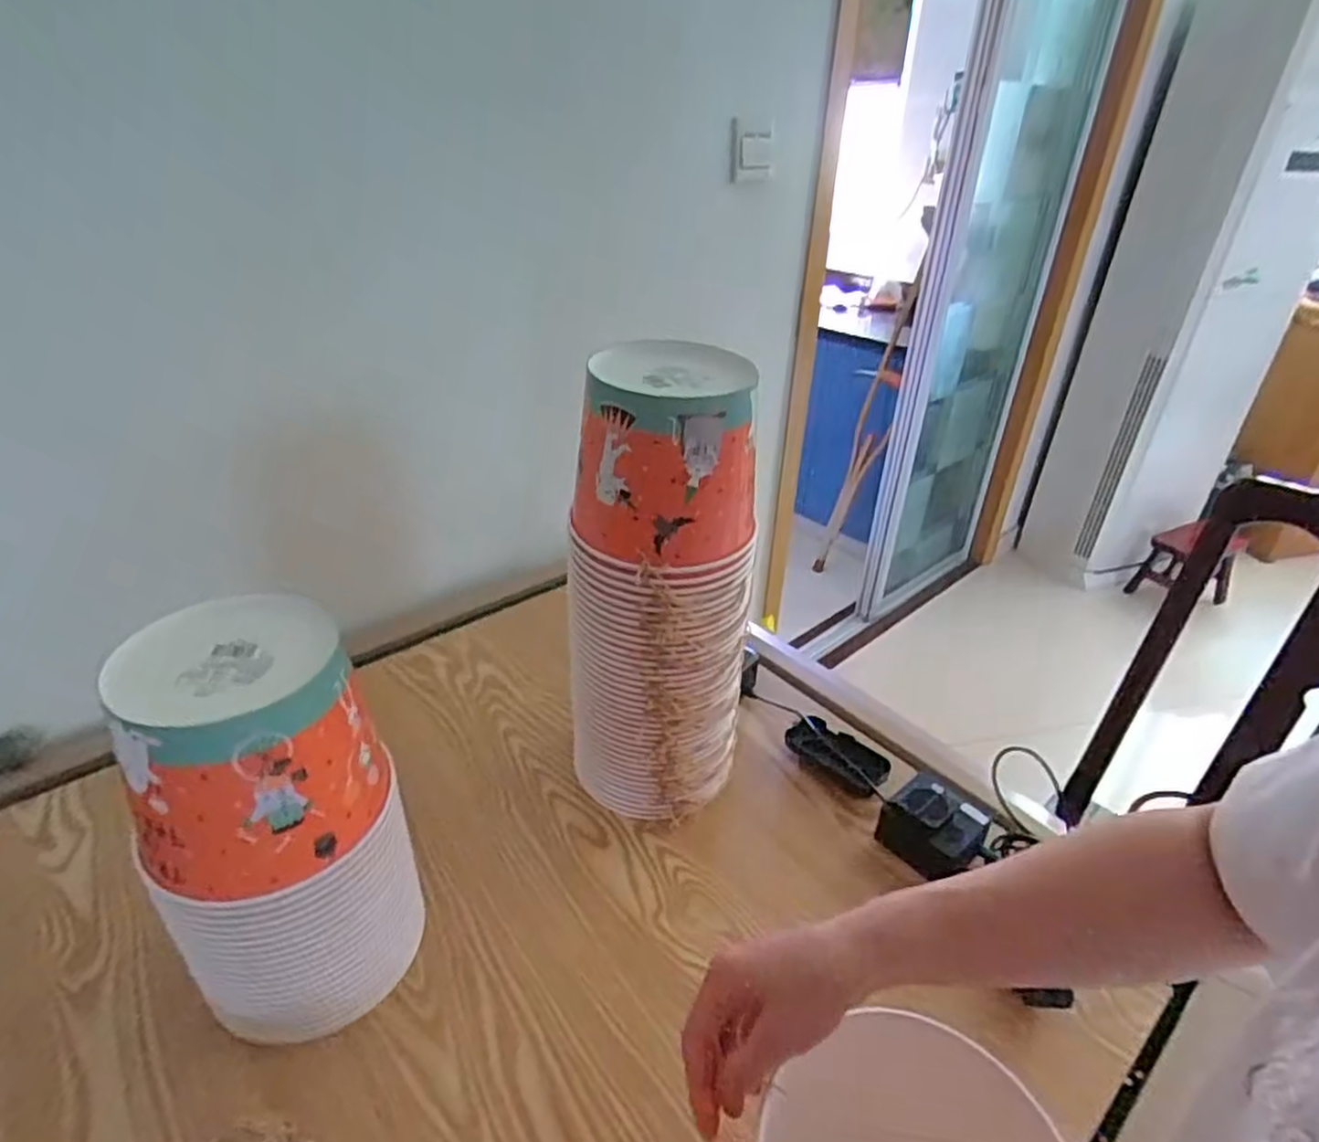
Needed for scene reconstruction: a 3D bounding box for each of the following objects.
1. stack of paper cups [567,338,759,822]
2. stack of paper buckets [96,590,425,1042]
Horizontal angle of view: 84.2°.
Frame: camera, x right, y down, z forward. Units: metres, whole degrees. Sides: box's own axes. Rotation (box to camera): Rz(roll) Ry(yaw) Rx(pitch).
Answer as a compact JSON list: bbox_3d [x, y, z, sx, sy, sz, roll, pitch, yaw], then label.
[{"bbox_3d":[0.000,0.030,0.650,0.150,0.420,0.127,0,31,-3],"label":"stack of paper cups"},{"bbox_3d":[-0.267,0.181,0.514,0.149,0.291,0.147,-24,41,-36],"label":"stack of paper buckets"}]

